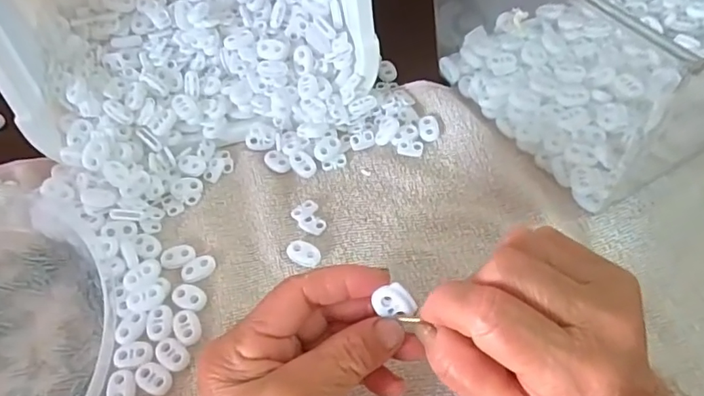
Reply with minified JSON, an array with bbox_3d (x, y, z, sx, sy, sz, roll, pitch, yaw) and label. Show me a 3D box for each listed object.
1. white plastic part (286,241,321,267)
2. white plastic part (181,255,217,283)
[{"bbox_3d":[-0.031,0.036,0.331,0.022,0.006,0.014,16,59,14],"label":"white plastic part"},{"bbox_3d":[-0.098,0.045,0.329,0.022,0.004,0.015,-35,61,-18],"label":"white plastic part"}]

